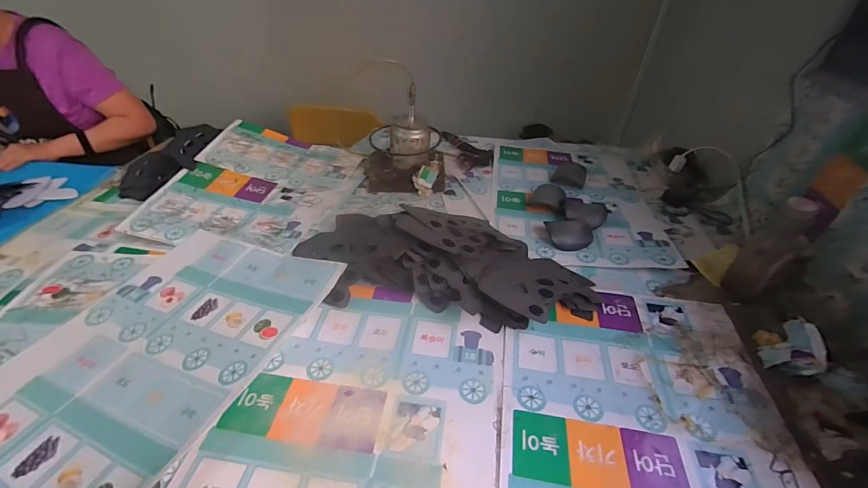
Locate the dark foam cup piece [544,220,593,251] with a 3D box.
[{"bbox_3d":[0.288,-0.024,0.830,0.093,0.037,0.084,4,40,2],"label":"dark foam cup piece"}]

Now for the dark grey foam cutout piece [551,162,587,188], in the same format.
[{"bbox_3d":[0.373,-0.193,1.047,0.085,0.033,0.063,15,41,14],"label":"dark grey foam cutout piece"}]

